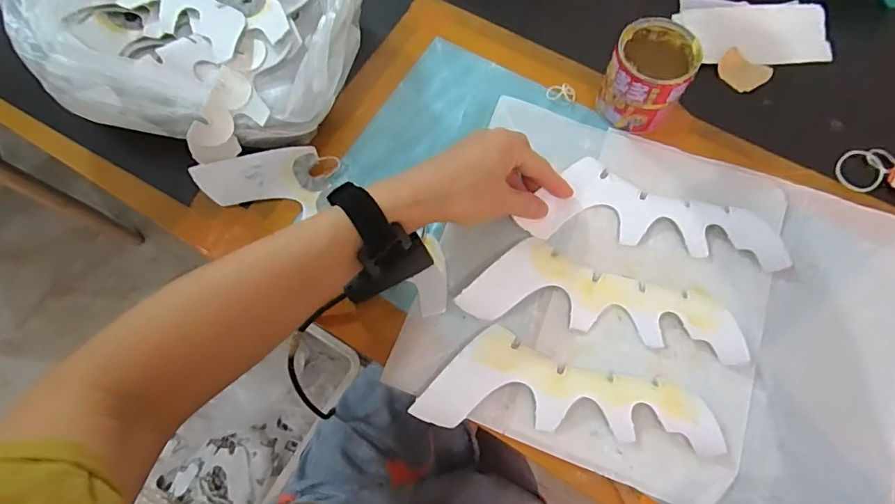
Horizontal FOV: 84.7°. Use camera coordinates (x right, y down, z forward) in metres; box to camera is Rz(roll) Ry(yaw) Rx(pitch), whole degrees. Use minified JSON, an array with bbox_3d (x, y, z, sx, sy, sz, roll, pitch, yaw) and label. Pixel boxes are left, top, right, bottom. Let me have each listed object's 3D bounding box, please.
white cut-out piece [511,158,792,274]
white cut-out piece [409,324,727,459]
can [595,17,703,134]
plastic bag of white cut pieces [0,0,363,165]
[{"bbox_3d":[0.171,-0.035,0.407,0.204,0.008,0.072,8,72,6],"label":"white cut-out piece"},{"bbox_3d":[0.087,0.104,0.354,0.207,0.014,0.071,10,70,5],"label":"white cut-out piece"},{"bbox_3d":[0.167,-0.148,0.418,0.066,0.066,0.066,24,72,9],"label":"can"},{"bbox_3d":[-0.216,-0.198,0.424,0.266,0.109,0.226,17,71,7],"label":"plastic bag of white cut pieces"}]

